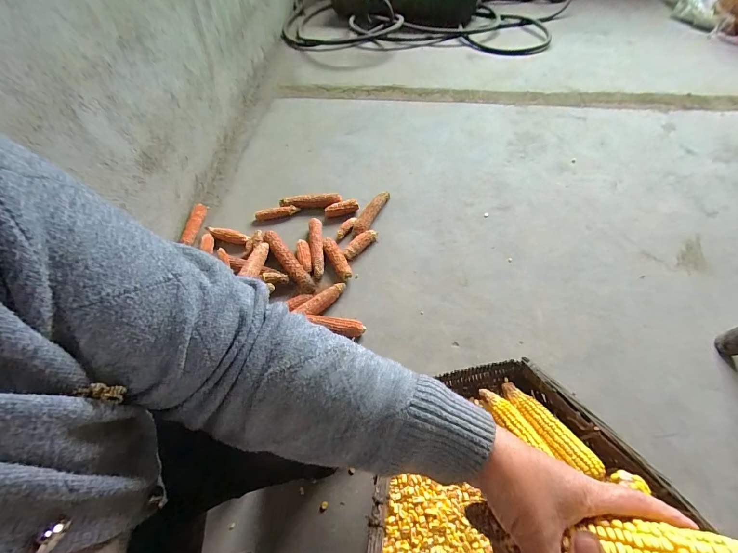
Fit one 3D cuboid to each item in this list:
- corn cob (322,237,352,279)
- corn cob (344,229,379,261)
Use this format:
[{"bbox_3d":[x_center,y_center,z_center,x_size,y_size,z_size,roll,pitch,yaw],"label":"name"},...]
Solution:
[{"bbox_3d":[-0.086,-0.046,0.877,0.039,0.035,0.135,-25,59,-14],"label":"corn cob"},{"bbox_3d":[-0.022,-0.088,0.903,0.117,0.035,0.034,-39,64,-22],"label":"corn cob"}]

